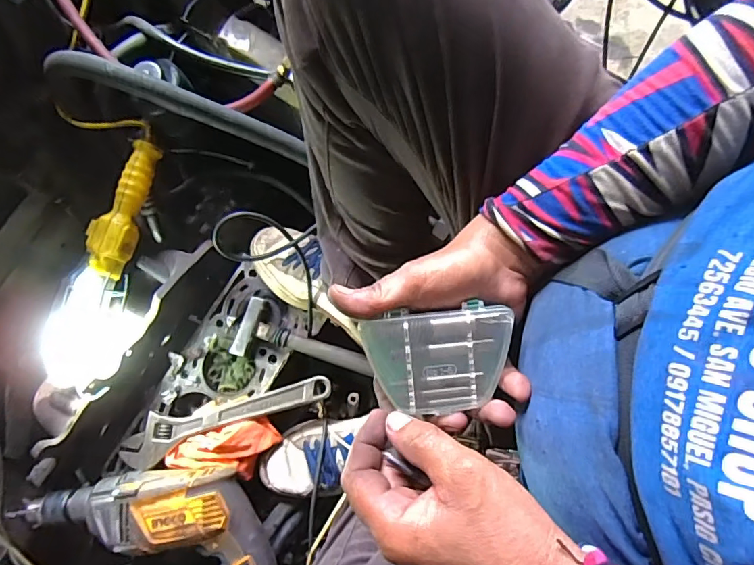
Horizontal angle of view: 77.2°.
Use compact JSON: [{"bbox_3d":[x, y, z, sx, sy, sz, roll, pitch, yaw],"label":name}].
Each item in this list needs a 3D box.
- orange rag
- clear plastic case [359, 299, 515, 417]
[{"bbox_3d":[-0.200,0.224,0.618,0.142,0.034,0.072,-15,80,-3],"label":"orange rag"},{"bbox_3d":[0.040,0.052,0.322,0.091,0.021,0.067,-8,98,-2],"label":"clear plastic case"}]

